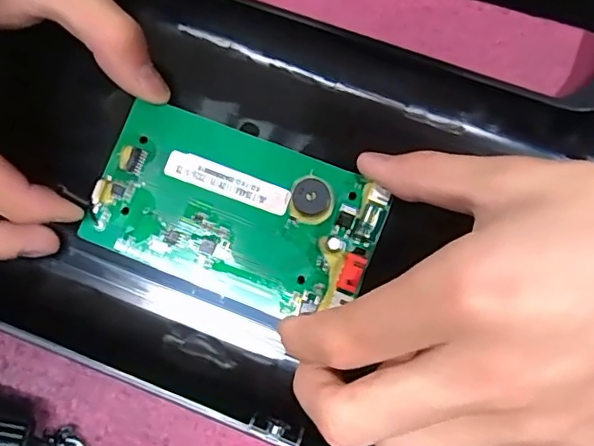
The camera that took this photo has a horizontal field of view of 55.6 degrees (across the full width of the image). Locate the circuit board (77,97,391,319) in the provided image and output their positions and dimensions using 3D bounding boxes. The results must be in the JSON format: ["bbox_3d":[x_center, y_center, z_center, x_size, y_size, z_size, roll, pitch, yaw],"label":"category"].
[{"bbox_3d":[-0.024,-0.005,0.211,0.104,0.013,0.061,21,78,7],"label":"circuit board"}]

